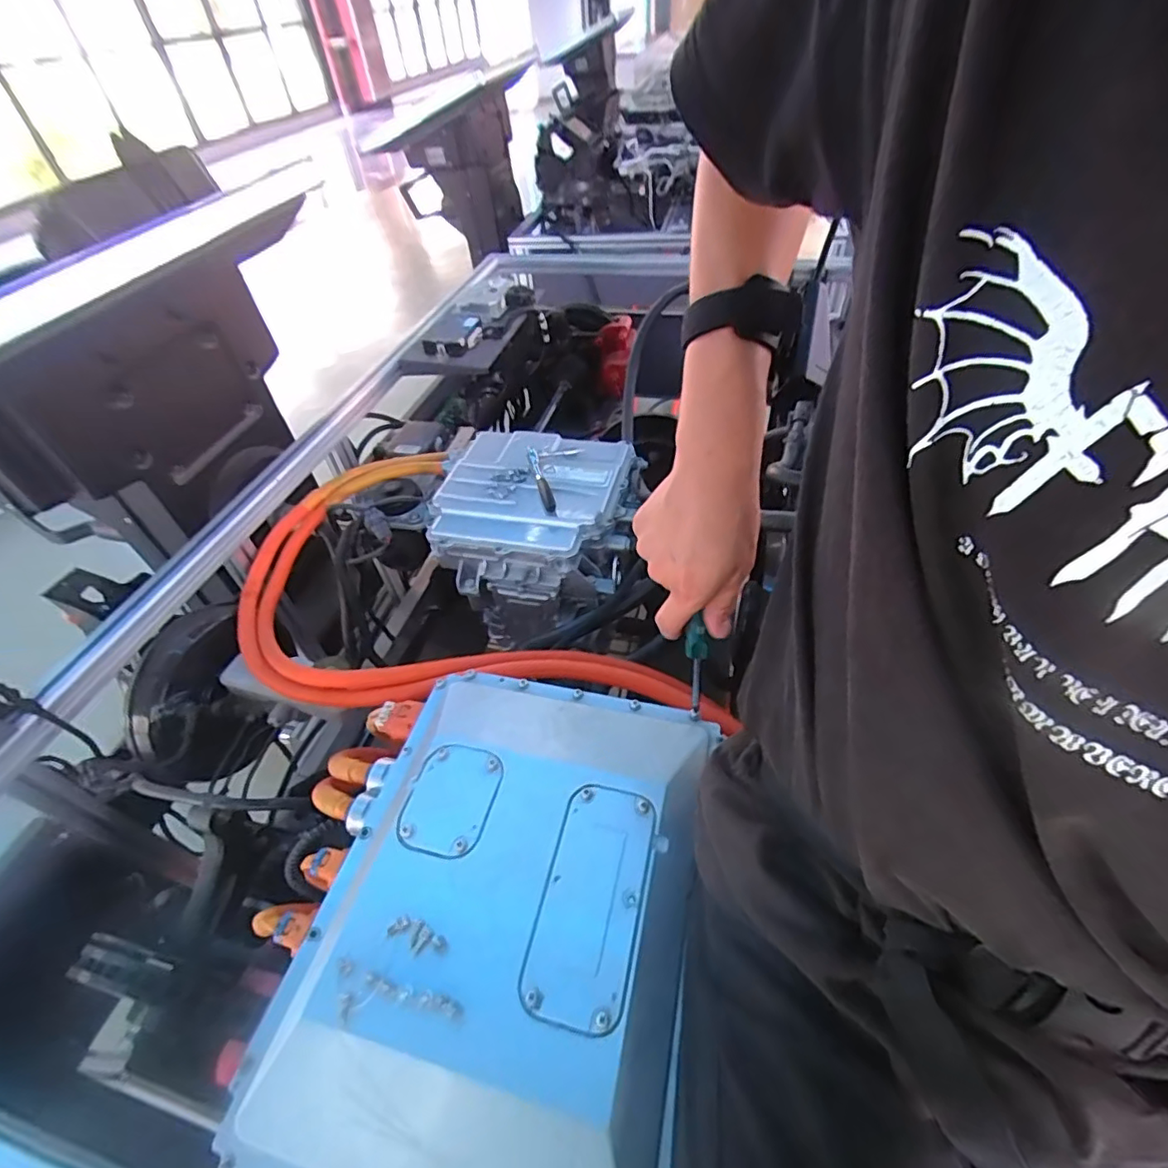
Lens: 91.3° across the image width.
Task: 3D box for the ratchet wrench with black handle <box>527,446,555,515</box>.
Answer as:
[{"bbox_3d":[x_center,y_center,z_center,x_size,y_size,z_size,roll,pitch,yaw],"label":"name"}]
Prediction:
[{"bbox_3d":[-0.063,-0.155,0.827,0.017,0.012,0.147,-13,47,-7],"label":"ratchet wrench with black handle"}]

